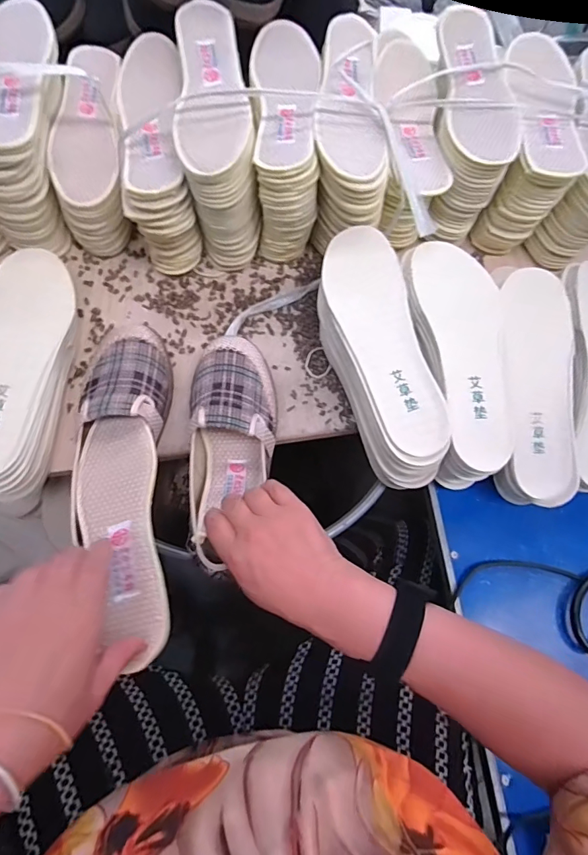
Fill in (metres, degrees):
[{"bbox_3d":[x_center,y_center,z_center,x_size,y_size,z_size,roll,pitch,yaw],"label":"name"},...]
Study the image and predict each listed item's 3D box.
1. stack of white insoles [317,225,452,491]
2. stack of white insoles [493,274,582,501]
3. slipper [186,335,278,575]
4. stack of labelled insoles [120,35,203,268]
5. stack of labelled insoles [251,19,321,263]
[{"bbox_3d":[0.086,-0.076,0.455,0.093,0.064,0.270,-12,72,-7],"label":"stack of white insoles"},{"bbox_3d":[0.258,-0.045,0.495,0.085,0.103,0.261,3,71,-3],"label":"stack of white insoles"},{"bbox_3d":[-0.063,0.016,0.423,0.082,0.065,0.221,7,73,1],"label":"slipper"},{"bbox_3d":[-0.152,-0.306,0.507,0.070,0.121,0.232,-6,72,-6],"label":"stack of labelled insoles"},{"bbox_3d":[-0.011,-0.326,0.516,0.072,0.134,0.232,1,71,-3],"label":"stack of labelled insoles"}]

